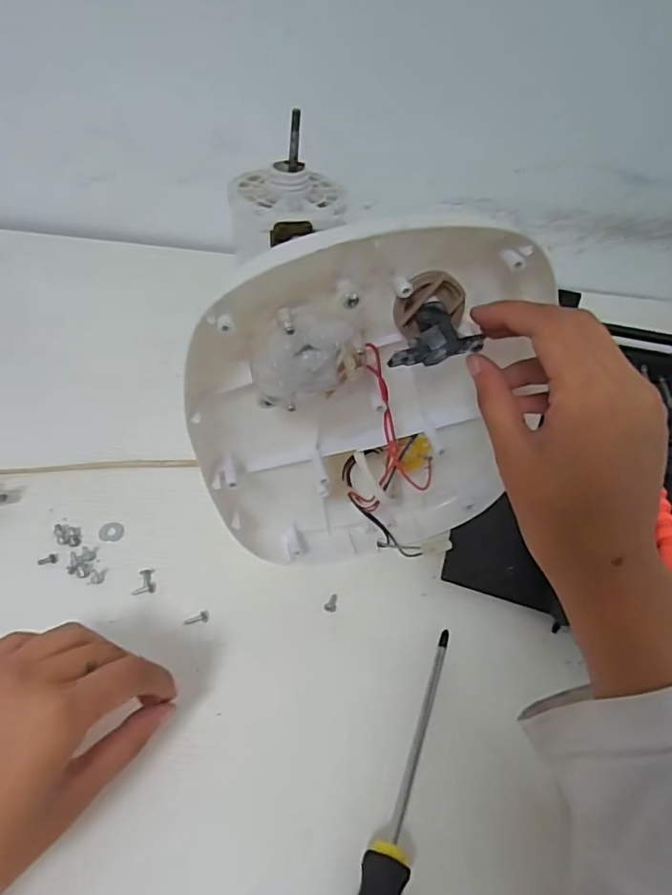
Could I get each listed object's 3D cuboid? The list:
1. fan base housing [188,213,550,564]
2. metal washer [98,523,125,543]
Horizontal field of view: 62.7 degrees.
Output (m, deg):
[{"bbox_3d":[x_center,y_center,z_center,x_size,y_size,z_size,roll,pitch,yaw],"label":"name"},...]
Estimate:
[{"bbox_3d":[0.020,-0.014,0.316,0.192,0.216,0.052,-10,49,-14],"label":"fan base housing"},{"bbox_3d":[-0.155,0.059,0.382,0.016,0.004,0.014,-6,48,-12],"label":"metal washer"}]

